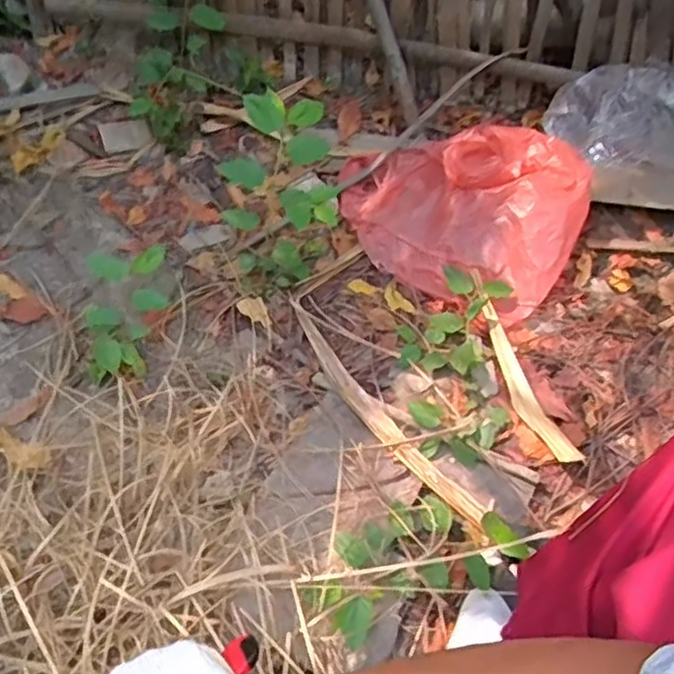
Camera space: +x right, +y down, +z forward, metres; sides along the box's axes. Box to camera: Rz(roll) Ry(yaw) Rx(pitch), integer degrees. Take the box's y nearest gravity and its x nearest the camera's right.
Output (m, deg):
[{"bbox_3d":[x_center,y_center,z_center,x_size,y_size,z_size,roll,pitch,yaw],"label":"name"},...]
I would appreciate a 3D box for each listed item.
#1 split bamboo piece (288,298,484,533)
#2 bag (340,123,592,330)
[{"bbox_3d":[0.050,0.092,0.913,0.046,0.029,0.407,-28,55,-26],"label":"split bamboo piece"},{"bbox_3d":[0.191,-0.222,1.146,0.401,0.143,0.313,24,51,18],"label":"bag"}]

